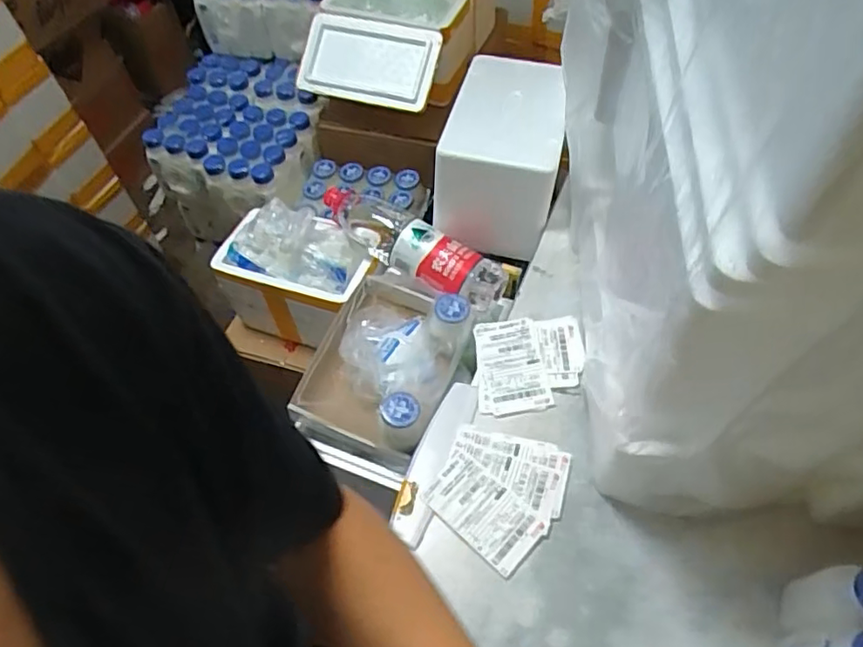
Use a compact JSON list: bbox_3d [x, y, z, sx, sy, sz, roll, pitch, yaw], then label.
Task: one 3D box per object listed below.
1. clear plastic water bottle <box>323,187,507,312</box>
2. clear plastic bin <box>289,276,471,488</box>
[{"bbox_3d":[-0.039,-0.110,0.951,0.314,0.087,0.102,27,61,20],"label":"clear plastic water bottle"},{"bbox_3d":[-0.069,0.063,0.853,0.197,0.097,0.253,15,58,13],"label":"clear plastic bin"}]

